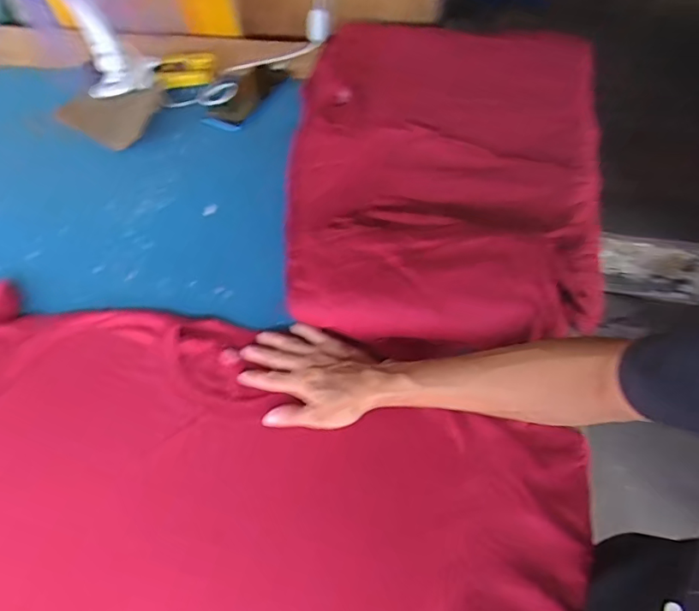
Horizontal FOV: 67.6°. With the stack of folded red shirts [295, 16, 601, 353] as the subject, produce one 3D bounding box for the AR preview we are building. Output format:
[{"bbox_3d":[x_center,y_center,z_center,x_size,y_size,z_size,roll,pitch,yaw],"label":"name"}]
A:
[{"bbox_3d":[0.137,-0.227,0.729,0.409,0.079,0.616,7,59,9],"label":"stack of folded red shirts"}]

